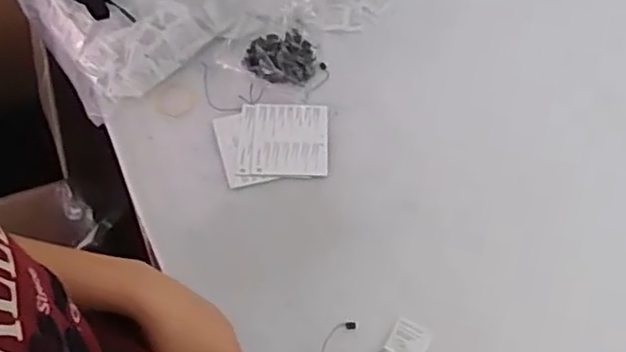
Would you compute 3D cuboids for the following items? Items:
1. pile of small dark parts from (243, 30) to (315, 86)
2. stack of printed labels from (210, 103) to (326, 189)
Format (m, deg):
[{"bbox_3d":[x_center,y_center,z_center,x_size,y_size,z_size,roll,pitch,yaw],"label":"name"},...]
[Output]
[{"bbox_3d":[-0.042,-0.156,0.835,0.089,0.034,0.072,4,61,2],"label":"pile of small dark parts"},{"bbox_3d":[-0.049,-0.041,0.797,0.132,0.006,0.108,-5,61,-3],"label":"stack of printed labels"}]

